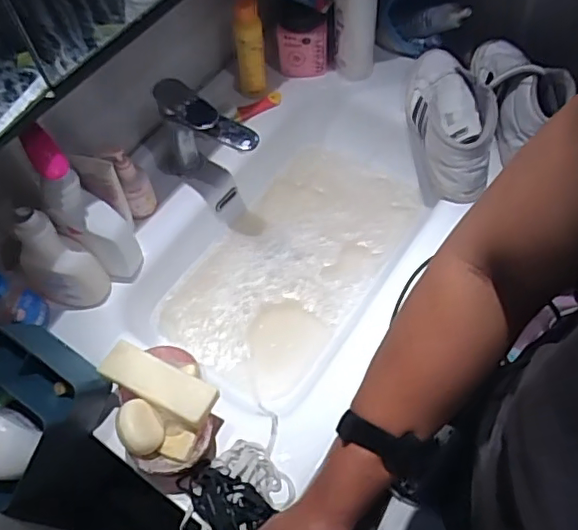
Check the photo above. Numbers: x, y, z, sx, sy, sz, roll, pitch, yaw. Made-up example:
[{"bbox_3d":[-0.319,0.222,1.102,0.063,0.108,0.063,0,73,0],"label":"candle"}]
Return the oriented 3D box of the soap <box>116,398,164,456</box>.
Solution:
[{"bbox_3d":[-0.165,0.177,0.628,0.050,0.017,0.062,-7,60,-34],"label":"soap"}]

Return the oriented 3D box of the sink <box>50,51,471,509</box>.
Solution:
[{"bbox_3d":[0.029,-0.061,0.910,0.441,0.128,0.723,27,63,17],"label":"sink"}]

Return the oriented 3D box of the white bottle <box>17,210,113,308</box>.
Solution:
[{"bbox_3d":[-0.296,-0.006,0.730,0.080,0.177,0.057,-40,65,-19],"label":"white bottle"}]

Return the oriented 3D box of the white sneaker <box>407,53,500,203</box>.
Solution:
[{"bbox_3d":[0.244,-0.234,0.870,0.096,0.107,0.269,-1,59,2],"label":"white sneaker"}]

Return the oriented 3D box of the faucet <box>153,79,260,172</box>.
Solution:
[{"bbox_3d":[-0.121,-0.175,0.844,0.152,0.170,0.055,33,66,20],"label":"faucet"}]

